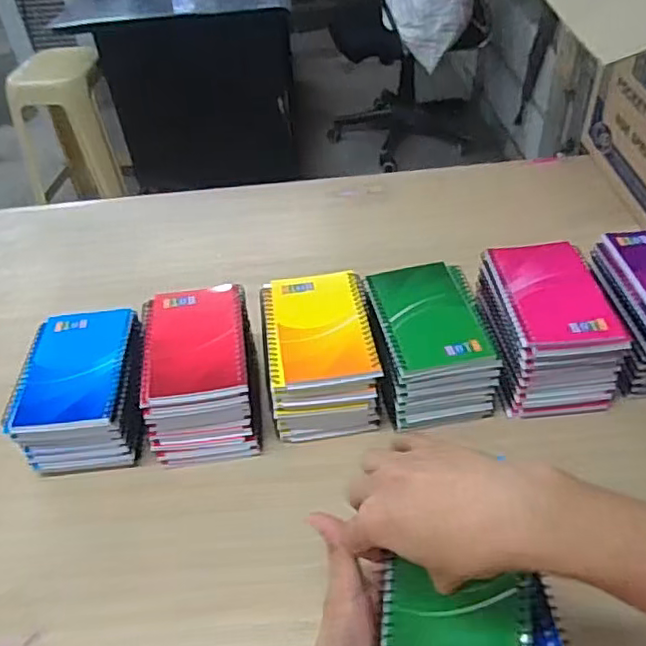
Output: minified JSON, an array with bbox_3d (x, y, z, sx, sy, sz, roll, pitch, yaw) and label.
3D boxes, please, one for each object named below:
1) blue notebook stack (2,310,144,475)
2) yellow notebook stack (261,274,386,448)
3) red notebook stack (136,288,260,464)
[{"bbox_3d":[-0.210,0.060,0.549,0.104,0.077,0.131,-8,43,-3],"label":"blue notebook stack"},{"bbox_3d":[-0.004,0.031,0.566,0.094,0.087,0.130,-8,43,-3],"label":"yellow notebook stack"},{"bbox_3d":[-0.109,0.044,0.557,0.100,0.092,0.132,-8,43,-3],"label":"red notebook stack"}]

